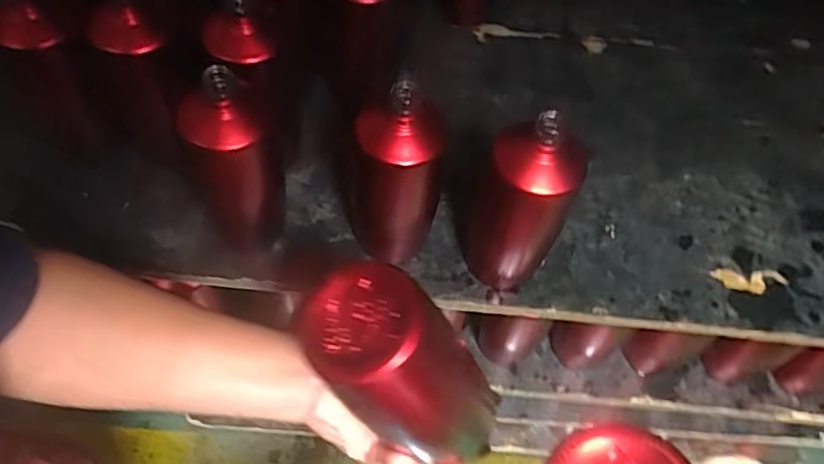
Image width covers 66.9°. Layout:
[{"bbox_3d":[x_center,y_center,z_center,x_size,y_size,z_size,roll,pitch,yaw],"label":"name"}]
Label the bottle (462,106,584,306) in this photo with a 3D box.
[{"bbox_3d":[0.097,-0.020,0.580,0.093,0.198,0.094,18,59,4],"label":"bottle"}]

